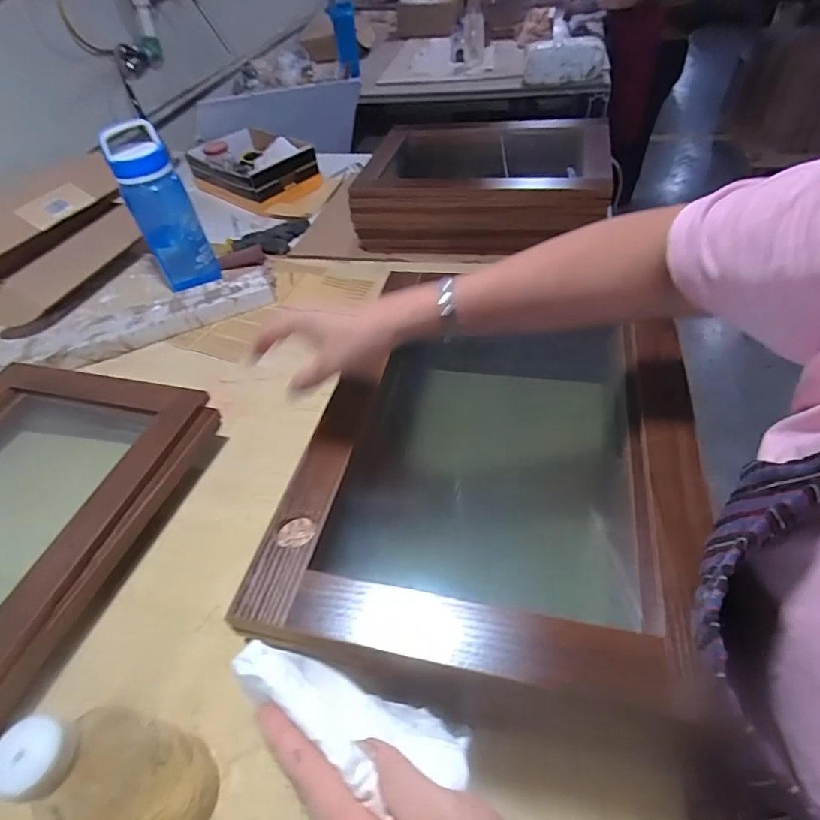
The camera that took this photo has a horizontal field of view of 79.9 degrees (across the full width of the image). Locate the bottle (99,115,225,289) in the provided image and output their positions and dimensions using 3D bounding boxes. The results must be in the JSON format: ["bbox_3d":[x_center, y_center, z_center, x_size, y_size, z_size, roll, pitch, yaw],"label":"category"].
[{"bbox_3d":[-0.438,-0.347,0.880,0.101,0.283,0.075,-25,49,-15],"label":"bottle"}]

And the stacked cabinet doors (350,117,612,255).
[{"bbox_3d":[0.155,-0.461,1.015,0.458,0.142,0.340,8,48,15],"label":"stacked cabinet doors"}]

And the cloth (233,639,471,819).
[{"bbox_3d":[-0.027,0.171,0.273,0.119,0.097,0.054,21,53,24],"label":"cloth"}]

